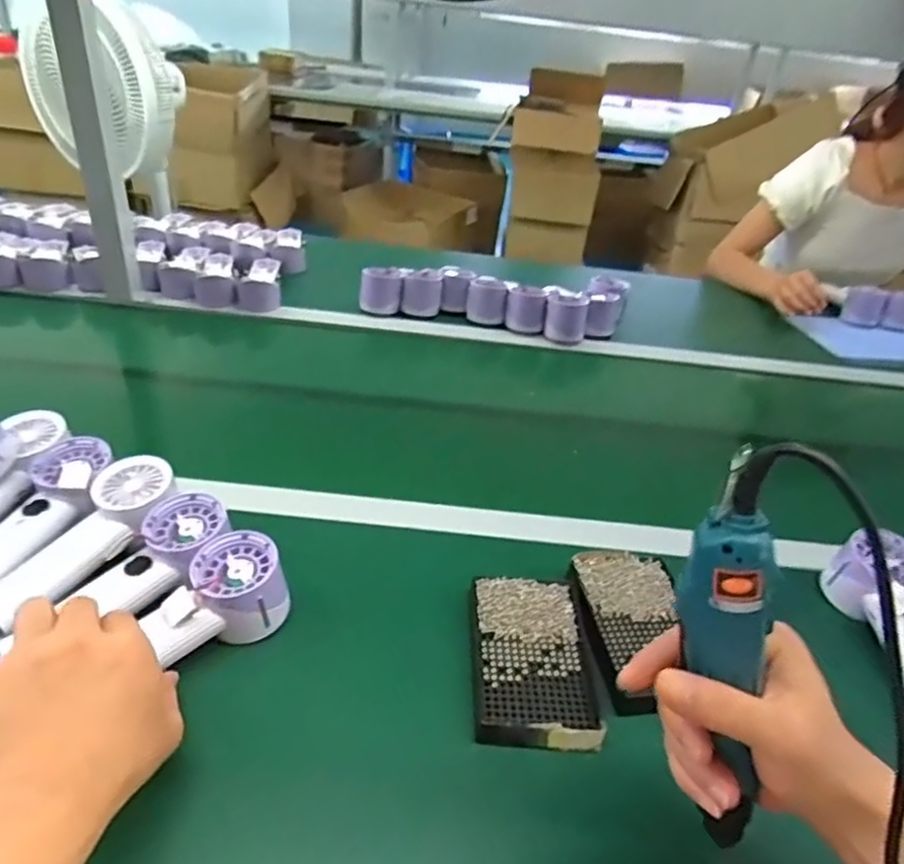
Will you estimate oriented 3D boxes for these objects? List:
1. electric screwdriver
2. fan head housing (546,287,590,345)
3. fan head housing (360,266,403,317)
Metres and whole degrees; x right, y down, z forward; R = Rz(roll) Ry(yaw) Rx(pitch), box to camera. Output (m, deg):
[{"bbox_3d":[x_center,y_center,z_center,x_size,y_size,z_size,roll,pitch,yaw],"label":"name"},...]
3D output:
[{"bbox_3d":[0.142,0.123,0.327,0.027,0.235,0.036,-20,22,-34],"label":"electric screwdriver"},{"bbox_3d":[0.182,-0.183,1.019,0.068,0.065,0.072,13,34,8],"label":"fan head housing"},{"bbox_3d":[-0.117,-0.225,1.039,0.066,0.069,0.067,2,34,-8],"label":"fan head housing"}]

